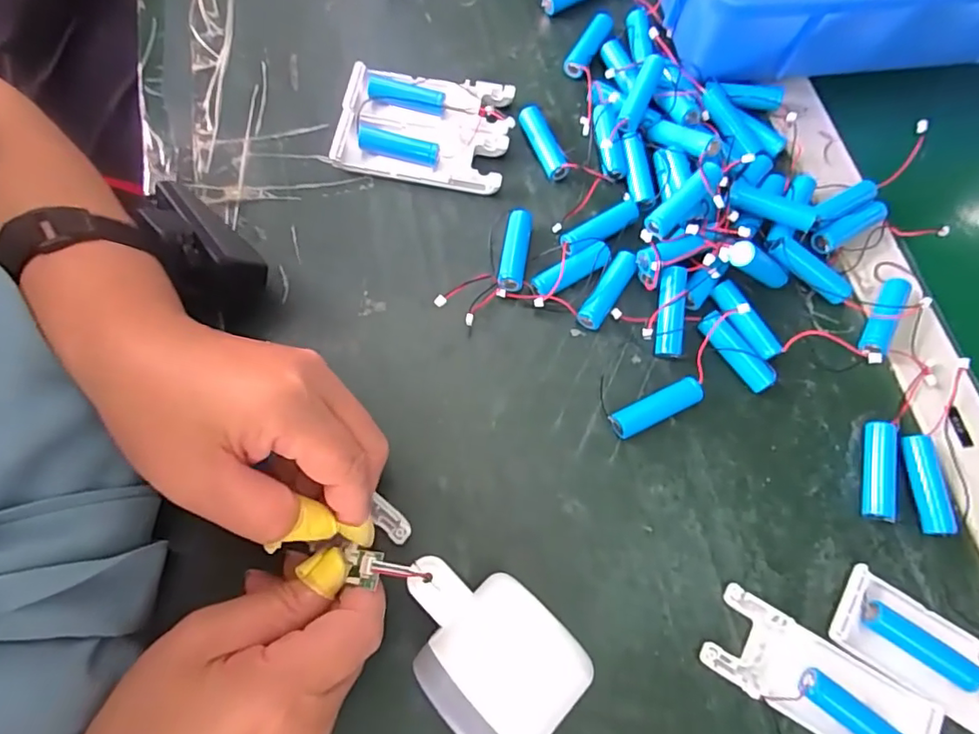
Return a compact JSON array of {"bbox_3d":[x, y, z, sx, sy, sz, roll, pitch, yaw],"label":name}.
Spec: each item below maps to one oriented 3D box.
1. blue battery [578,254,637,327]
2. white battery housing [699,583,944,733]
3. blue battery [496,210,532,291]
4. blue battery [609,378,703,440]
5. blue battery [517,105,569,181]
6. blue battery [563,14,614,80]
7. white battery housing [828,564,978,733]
[{"bbox_3d":[0.069,-0.044,0.319,0.014,0.012,0.048,32,72,9],"label":"blue battery"},{"bbox_3d":[0.153,0.148,0.257,0.105,0.013,0.040,30,72,8],"label":"white battery housing"},{"bbox_3d":[0.015,-0.068,0.324,0.015,0.015,0.052,9,70,1],"label":"blue battery"},{"bbox_3d":[0.091,0.022,0.300,0.052,0.011,0.014,-24,73,-10],"label":"blue battery"},{"bbox_3d":[0.034,-0.142,0.351,0.014,0.015,0.050,-21,73,-9],"label":"blue battery"},{"bbox_3d":[0.069,-0.224,0.384,0.016,0.013,0.052,26,72,7],"label":"blue battery"},{"bbox_3d":[0.216,0.139,0.261,0.102,0.015,0.043,31,72,8],"label":"white battery housing"}]

